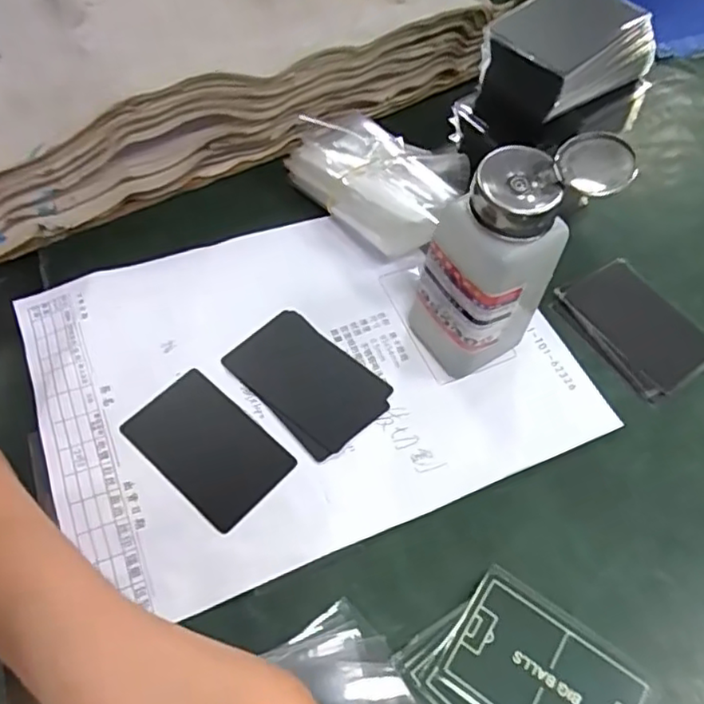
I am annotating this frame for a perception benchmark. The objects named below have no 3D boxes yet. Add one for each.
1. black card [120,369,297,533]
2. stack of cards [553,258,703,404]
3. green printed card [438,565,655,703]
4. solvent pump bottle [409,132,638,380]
[{"bbox_3d":[-0.076,0.051,0.337,0.082,0.004,0.052,39,66,17],"label":"black card"},{"bbox_3d":[0.179,-0.017,0.398,0.069,0.004,0.093,-31,64,-21],"label":"stack of cards"},{"bbox_3d":[0.089,0.146,0.281,0.087,0.004,0.057,32,62,15],"label":"green printed card"},{"bbox_3d":[0.078,-0.045,0.326,0.068,0.139,0.048,-22,61,-17],"label":"solvent pump bottle"}]

